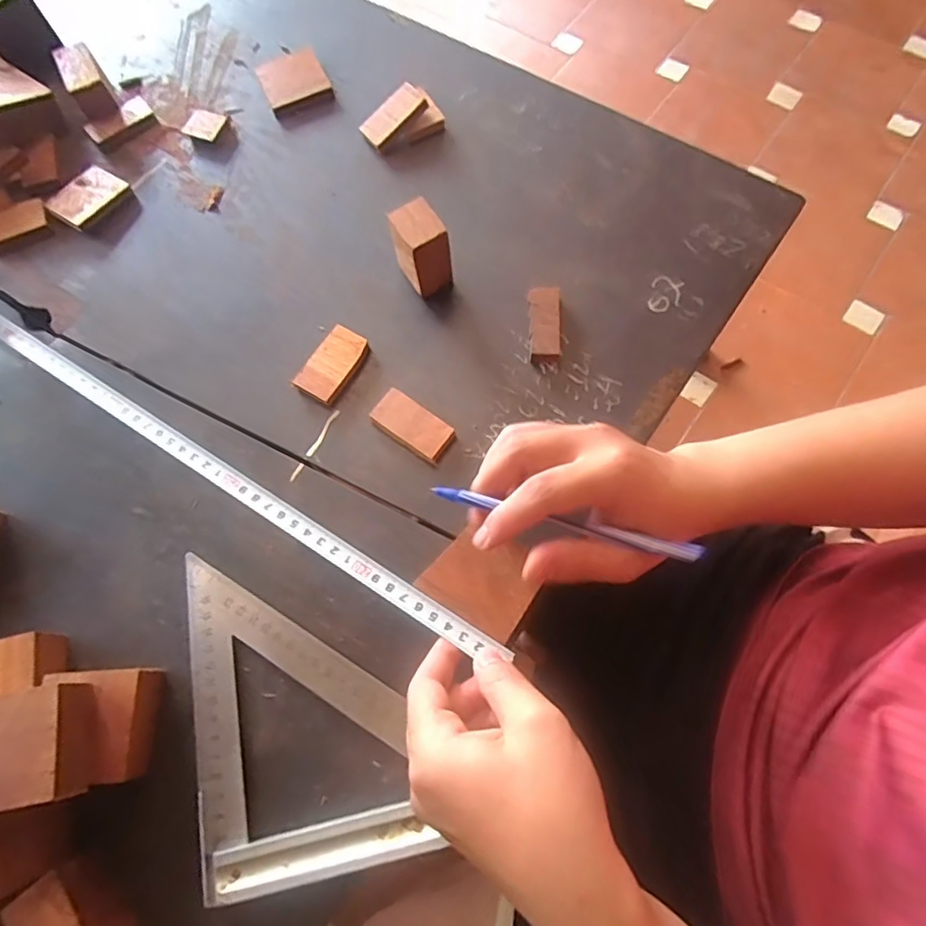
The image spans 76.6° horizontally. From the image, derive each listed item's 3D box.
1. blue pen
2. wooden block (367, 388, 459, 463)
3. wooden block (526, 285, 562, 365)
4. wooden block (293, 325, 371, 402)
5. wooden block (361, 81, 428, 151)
[{"bbox_3d":[0.052,0.031,0.302,0.140,0.006,0.008,13,71,7],"label":"blue pen"},{"bbox_3d":[-0.034,-0.025,0.398,0.057,0.010,0.028,33,75,13],"label":"wooden block"},{"bbox_3d":[0.058,-0.098,0.414,0.022,0.012,0.057,-1,70,2],"label":"wooden block"},{"bbox_3d":[-0.092,-0.070,0.415,0.029,0.010,0.055,28,74,12],"label":"wooden block"},{"bbox_3d":[-0.058,-0.284,0.480,0.054,0.012,0.025,-39,72,9],"label":"wooden block"}]

